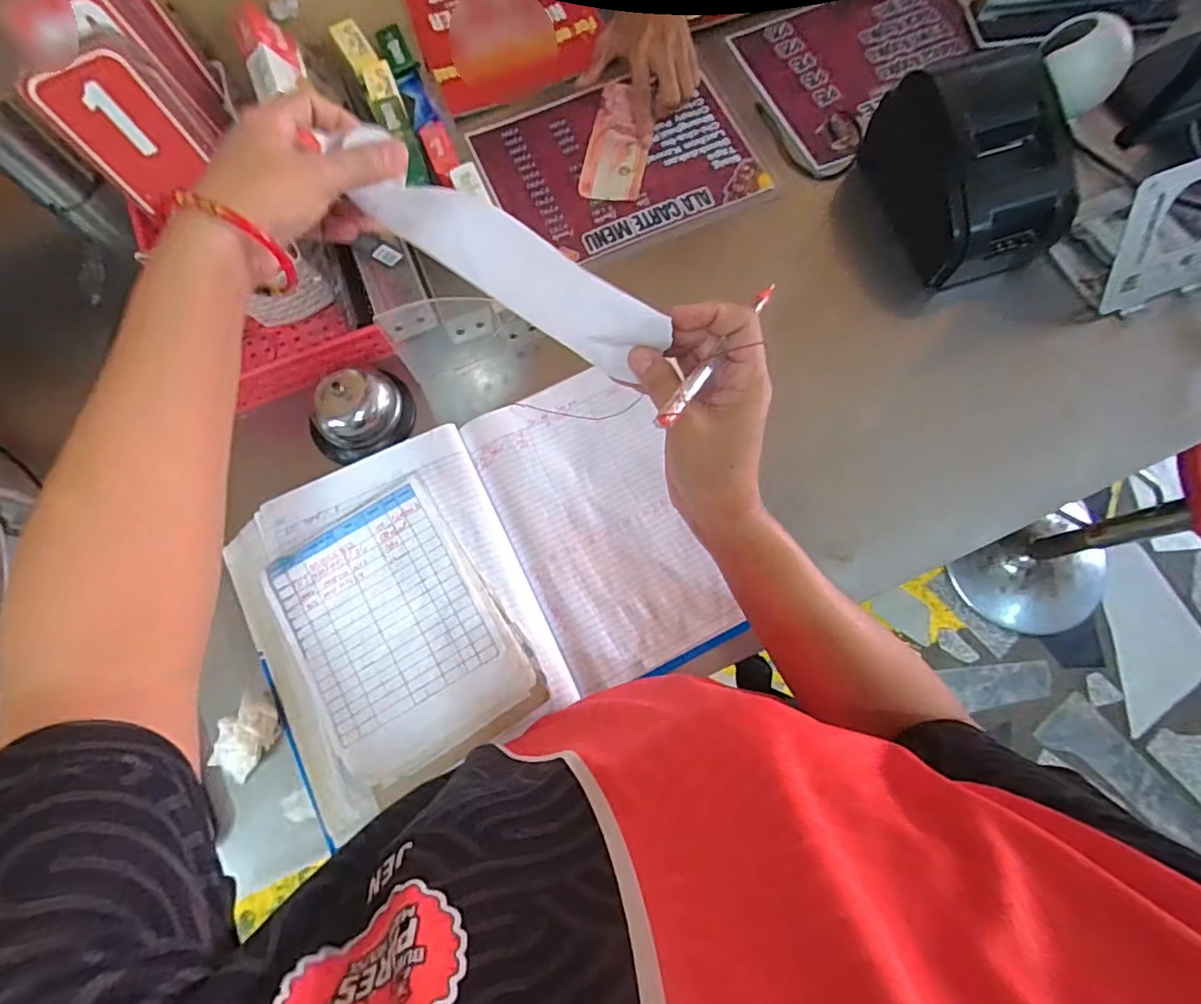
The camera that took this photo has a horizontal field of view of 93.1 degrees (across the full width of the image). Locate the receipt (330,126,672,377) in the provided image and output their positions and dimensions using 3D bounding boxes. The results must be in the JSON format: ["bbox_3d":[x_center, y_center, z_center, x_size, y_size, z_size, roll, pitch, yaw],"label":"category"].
[{"bbox_3d":[-0.054,-0.140,0.343,0.201,0.054,0.015,37,45,8],"label":"receipt"}]

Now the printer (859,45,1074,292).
[{"bbox_3d":[0.353,-0.313,0.533,0.144,0.105,0.178,-12,75,-2],"label":"printer"}]

